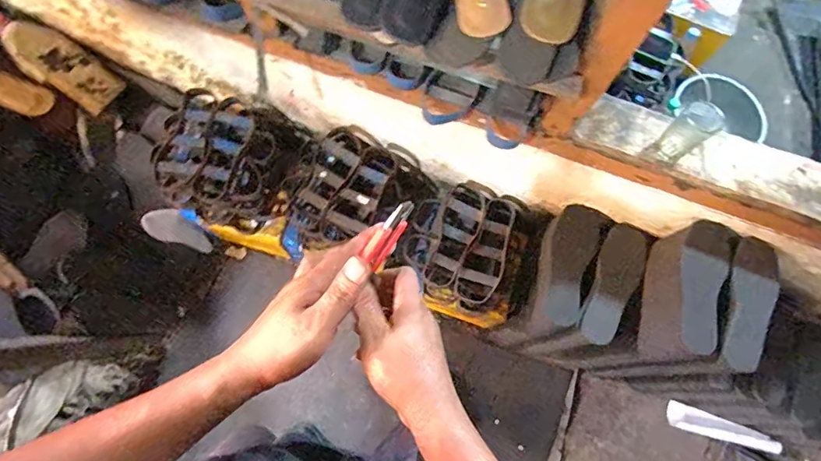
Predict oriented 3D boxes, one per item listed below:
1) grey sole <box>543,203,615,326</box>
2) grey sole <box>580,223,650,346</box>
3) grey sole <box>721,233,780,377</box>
[{"bbox_3d":[0.354,0.076,1.075,0.107,0.033,0.257,15,98,6],"label":"grey sole"},{"bbox_3d":[0.432,0.117,1.040,0.079,0.037,0.250,18,94,7],"label":"grey sole"},{"bbox_3d":[0.643,0.140,0.926,0.071,0.040,0.248,6,94,3],"label":"grey sole"}]

